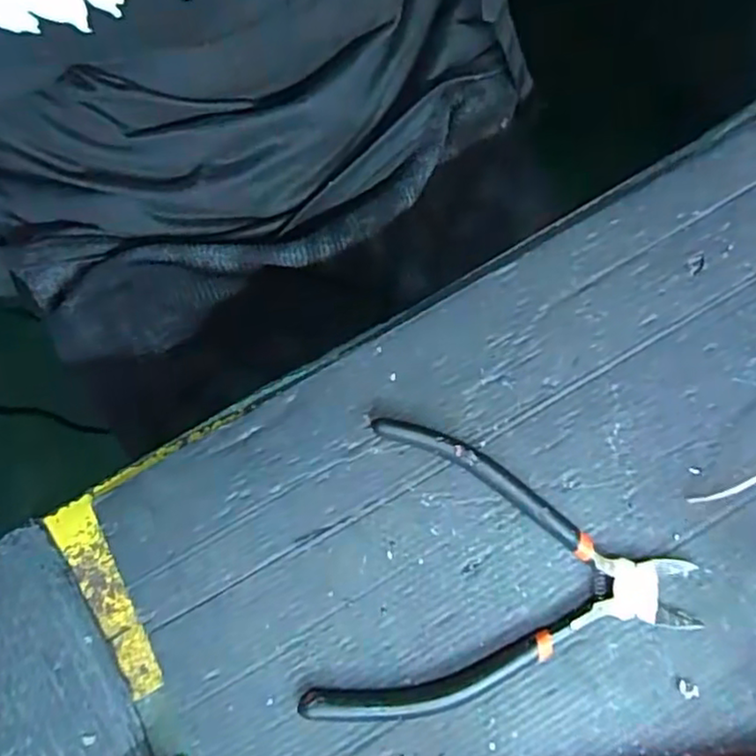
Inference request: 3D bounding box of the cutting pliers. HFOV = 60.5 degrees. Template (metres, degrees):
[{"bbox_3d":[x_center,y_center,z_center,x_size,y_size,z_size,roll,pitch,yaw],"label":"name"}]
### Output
[{"bbox_3d":[0.053,0.096,0.270,0.142,0.013,0.122,16,76,6],"label":"cutting pliers"}]

